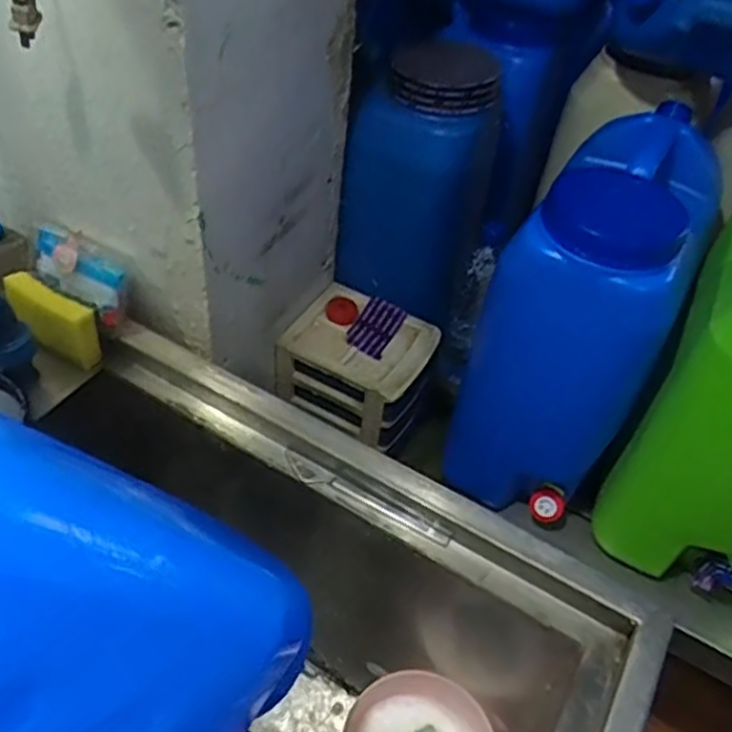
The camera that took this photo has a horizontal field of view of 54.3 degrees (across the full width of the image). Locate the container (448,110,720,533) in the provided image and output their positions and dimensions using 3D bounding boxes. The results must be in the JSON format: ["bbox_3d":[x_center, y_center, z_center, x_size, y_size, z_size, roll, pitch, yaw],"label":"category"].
[{"bbox_3d":[0.249,-0.054,0.830,0.169,0.409,0.282,25,49,16],"label":"container"}]

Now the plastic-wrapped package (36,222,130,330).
[{"bbox_3d":[-0.290,-0.095,0.713,0.112,0.064,0.045,27,49,18],"label":"plastic-wrapped package"}]

